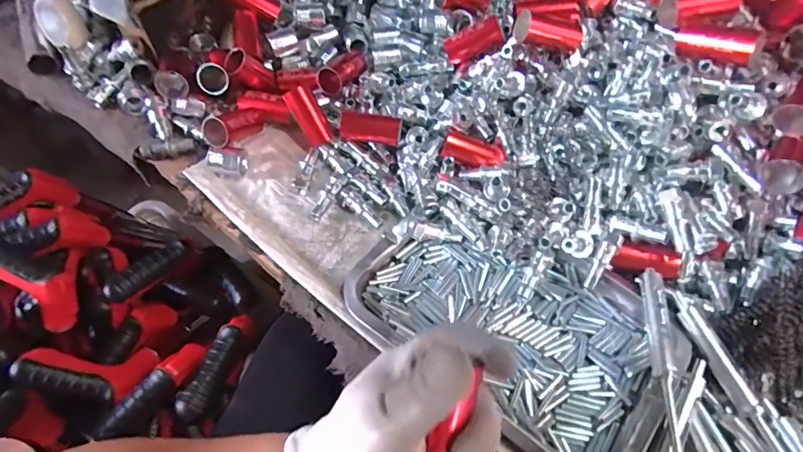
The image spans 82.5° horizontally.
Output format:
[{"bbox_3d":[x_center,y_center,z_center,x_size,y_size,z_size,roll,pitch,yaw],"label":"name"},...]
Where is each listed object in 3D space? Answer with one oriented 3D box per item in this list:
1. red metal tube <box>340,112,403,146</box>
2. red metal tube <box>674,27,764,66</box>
[{"bbox_3d":[-0.032,-0.099,0.462,0.061,0.027,0.025,4,64,-25],"label":"red metal tube"},{"bbox_3d":[0.276,-0.159,0.405,0.027,0.020,0.071,-38,44,-14],"label":"red metal tube"}]

